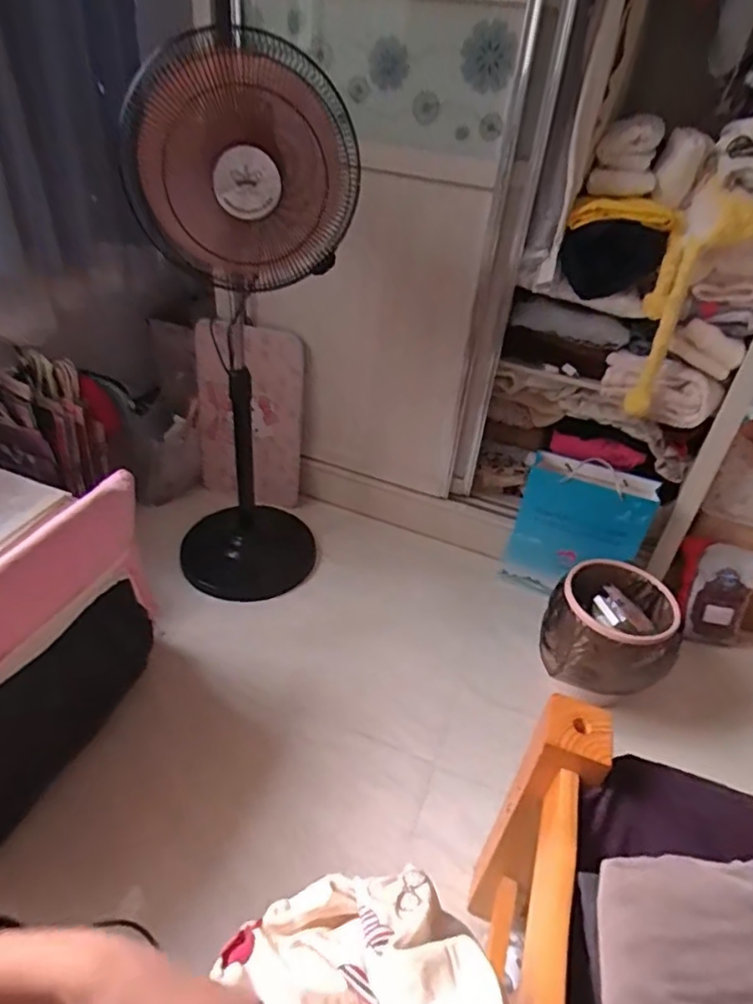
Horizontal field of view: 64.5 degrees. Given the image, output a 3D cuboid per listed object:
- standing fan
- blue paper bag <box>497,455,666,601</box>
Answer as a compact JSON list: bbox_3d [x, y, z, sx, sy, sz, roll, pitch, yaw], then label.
[{"bbox_3d":[-0.238,-0.222,1.129,0.337,0.983,0.401,-3,38,-12],"label":"standing fan"},{"bbox_3d":[0.442,0.067,1.321,0.260,0.311,0.103,26,41,24],"label":"blue paper bag"}]

